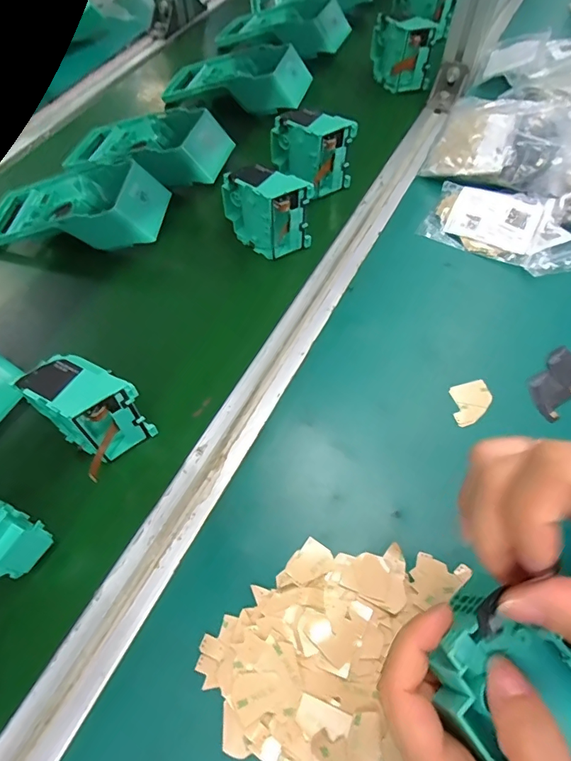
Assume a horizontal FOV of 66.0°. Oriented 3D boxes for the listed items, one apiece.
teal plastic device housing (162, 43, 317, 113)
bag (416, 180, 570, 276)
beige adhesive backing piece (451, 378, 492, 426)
[{"bbox_3d":[-0.067,-0.396,0.575,0.200,0.057,0.096,13,62,9],"label":"teal plastic device housing"},{"bbox_3d":[0.227,-0.157,0.439,0.155,0.025,0.094,28,65,16],"label":"bag"},{"bbox_3d":[0.149,0.017,0.353,0.036,0.004,0.033,-14,61,-6],"label":"beige adhesive backing piece"}]

